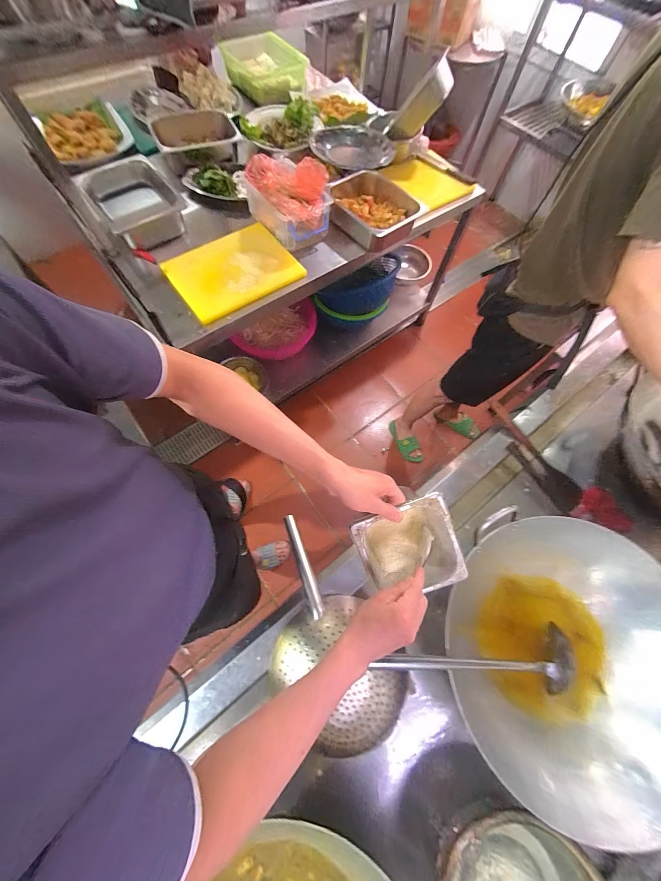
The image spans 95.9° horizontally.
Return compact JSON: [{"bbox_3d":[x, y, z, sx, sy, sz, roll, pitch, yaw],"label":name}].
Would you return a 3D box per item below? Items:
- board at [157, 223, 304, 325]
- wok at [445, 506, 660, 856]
[{"bbox_3d":[-0.335,-0.589,1.035,0.403,0.041,0.302,-34,74,-15],"label":"board"},{"bbox_3d":[0.465,0.416,0.593,0.442,0.145,0.489,14,68,3],"label":"wok"}]

